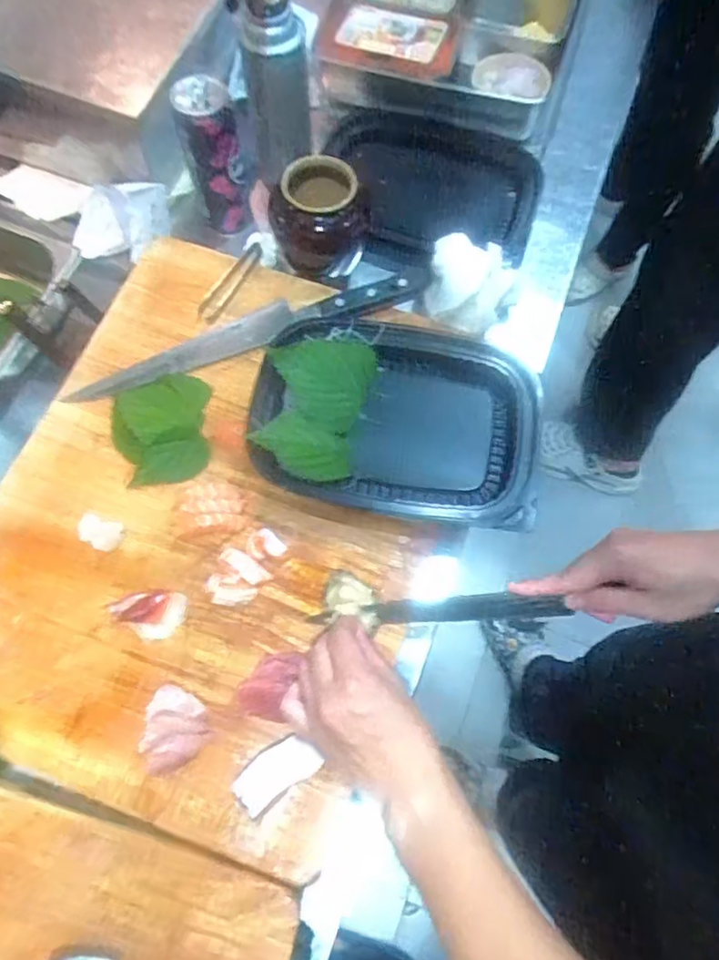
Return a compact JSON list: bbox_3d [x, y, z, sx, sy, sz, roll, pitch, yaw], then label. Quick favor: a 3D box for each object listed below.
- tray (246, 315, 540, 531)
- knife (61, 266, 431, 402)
[{"bbox_3d":[0.034,-0.055,0.548,0.253,0.035,0.177,10,70,2],"label":"tray"},{"bbox_3d":[-0.101,-0.147,0.581,0.350,0.029,0.049,-17,72,-8],"label":"knife"}]

